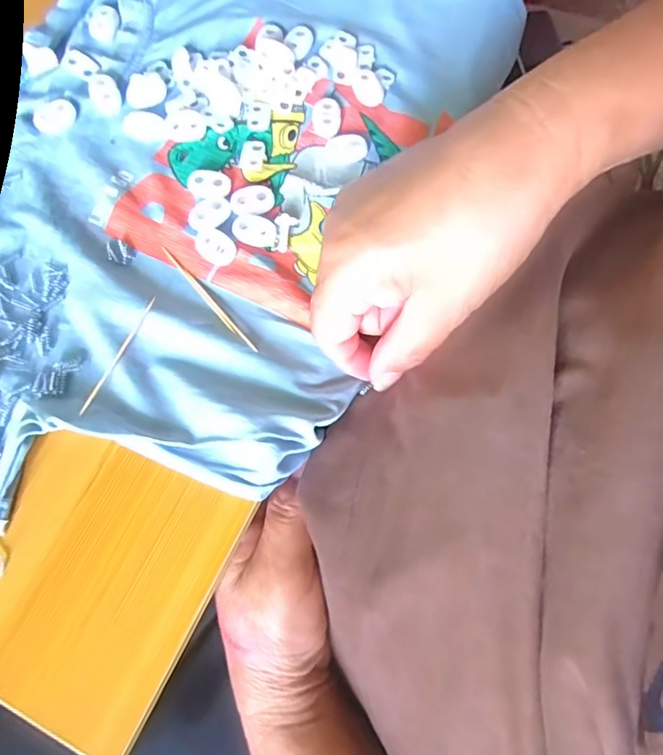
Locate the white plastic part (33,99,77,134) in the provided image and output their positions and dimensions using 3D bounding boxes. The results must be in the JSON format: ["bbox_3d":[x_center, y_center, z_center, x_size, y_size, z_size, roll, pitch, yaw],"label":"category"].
[{"bbox_3d":[-0.153,-0.144,0.278,0.023,0.008,0.017,-22,75,-5],"label":"white plastic part"}]

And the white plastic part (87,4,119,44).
[{"bbox_3d":[-0.136,-0.211,0.302,0.017,0.004,0.024,18,75,6],"label":"white plastic part"}]

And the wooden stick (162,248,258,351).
[{"bbox_3d":[-0.061,-0.039,0.247,0.004,0.005,0.074,-40,77,-10],"label":"wooden stick"}]

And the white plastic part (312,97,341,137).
[{"bbox_3d":[-0.003,-0.143,0.275,0.015,0.006,0.025,-1,74,1],"label":"white plastic part"}]

